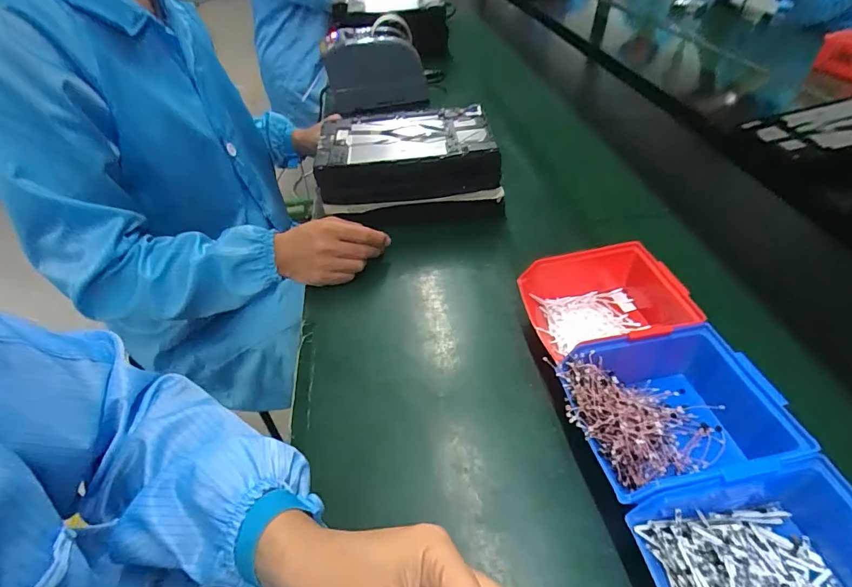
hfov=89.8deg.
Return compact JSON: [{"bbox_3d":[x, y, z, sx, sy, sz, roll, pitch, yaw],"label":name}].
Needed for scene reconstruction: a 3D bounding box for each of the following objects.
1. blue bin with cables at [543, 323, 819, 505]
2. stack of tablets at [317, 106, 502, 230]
[{"bbox_3d":[0.194,0.097,0.340,0.162,0.068,0.123,-6,45,-3],"label":"blue bin with cables"},{"bbox_3d":[-0.027,-0.181,0.627,0.242,0.114,0.157,-6,45,-3],"label":"stack of tablets"}]

